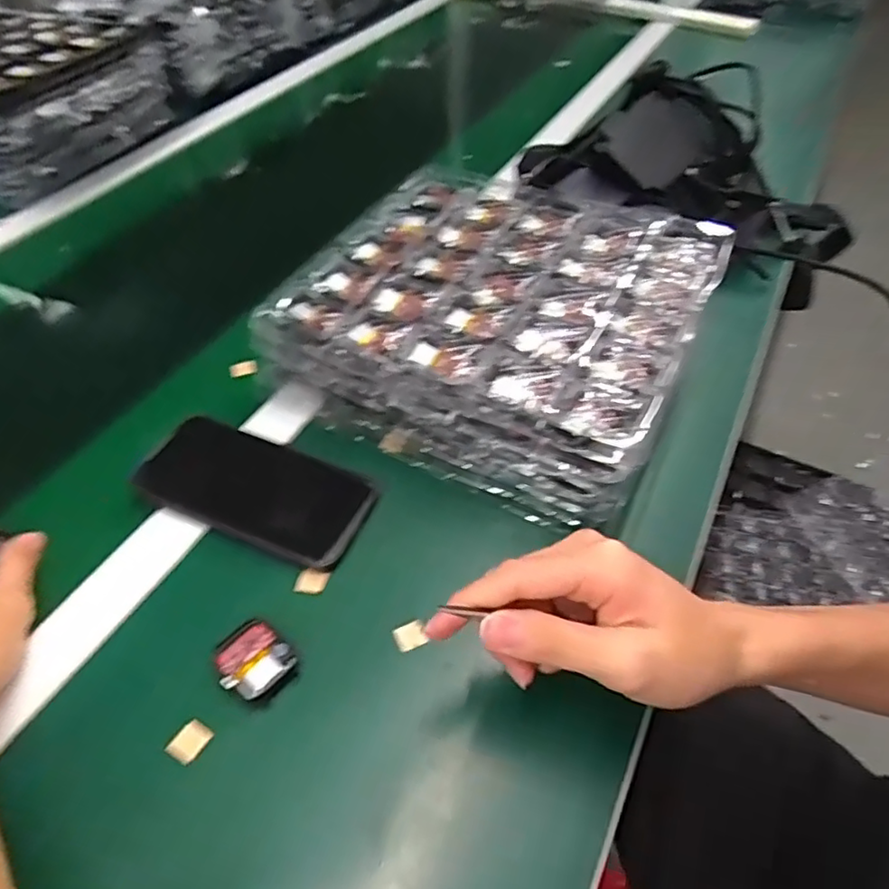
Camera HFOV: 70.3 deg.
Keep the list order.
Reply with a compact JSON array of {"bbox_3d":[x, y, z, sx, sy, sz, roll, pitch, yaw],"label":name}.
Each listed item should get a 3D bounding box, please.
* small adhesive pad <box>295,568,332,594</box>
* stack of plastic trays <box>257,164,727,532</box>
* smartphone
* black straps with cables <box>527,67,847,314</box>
[{"bbox_3d":[-0.084,0.087,0.400,0.019,0.004,0.016,12,50,11],"label":"small adhesive pad"},{"bbox_3d":[0.041,-0.096,0.501,0.285,0.077,0.266,20,52,18],"label":"stack of plastic trays"},{"bbox_3d":[-0.131,0.028,0.439,0.160,0.014,0.076,17,51,15],"label":"smartphone"},{"bbox_3d":[0.265,-0.266,0.636,0.337,0.135,0.145,20,49,-7],"label":"black straps with cables"}]

